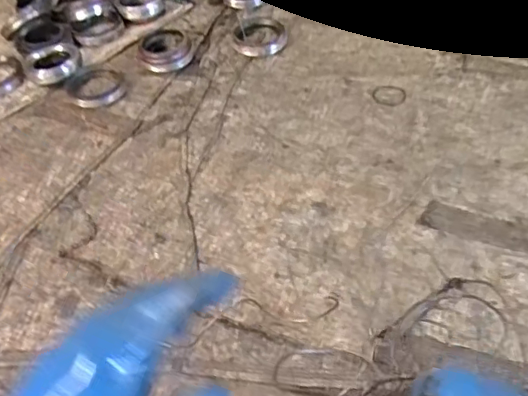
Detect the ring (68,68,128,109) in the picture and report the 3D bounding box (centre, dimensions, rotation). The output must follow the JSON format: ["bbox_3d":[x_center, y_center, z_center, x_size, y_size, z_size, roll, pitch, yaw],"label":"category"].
[{"bbox_3d":[-0.435,-0.292,1.481,0.147,0.023,0.144,-2,48,2],"label":"ring"}]

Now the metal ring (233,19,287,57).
[{"bbox_3d":[-0.010,-0.459,1.599,0.152,0.037,0.152,-2,48,2],"label":"metal ring"}]

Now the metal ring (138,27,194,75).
[{"bbox_3d":[-0.269,-0.413,1.558,0.147,0.036,0.153,-2,48,2],"label":"metal ring"}]

